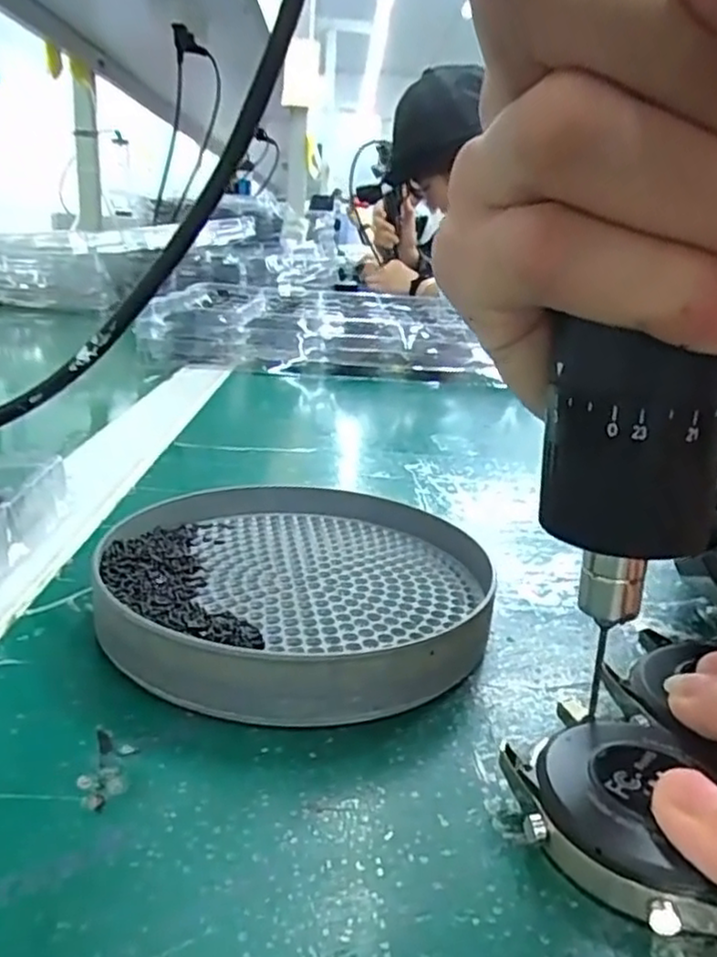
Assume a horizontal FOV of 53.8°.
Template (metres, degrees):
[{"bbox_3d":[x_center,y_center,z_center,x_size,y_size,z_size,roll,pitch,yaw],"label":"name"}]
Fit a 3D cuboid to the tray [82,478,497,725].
[{"bbox_3d":[-0.016,0.030,0.211,0.098,0.020,0.114,7,18,10],"label":"tray"}]

